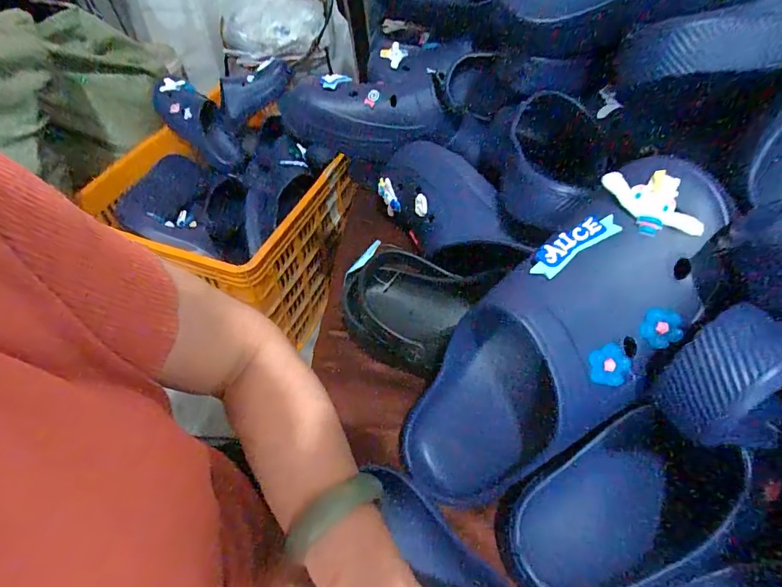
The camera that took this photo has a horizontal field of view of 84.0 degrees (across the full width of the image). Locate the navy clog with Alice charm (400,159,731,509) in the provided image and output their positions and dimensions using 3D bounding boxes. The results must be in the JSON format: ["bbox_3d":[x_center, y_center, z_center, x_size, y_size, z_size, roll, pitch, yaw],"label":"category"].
[{"bbox_3d":[0.114,0.043,0.310,0.077,0.281,0.104,6,34,-52],"label":"navy clog with Alice charm"}]

